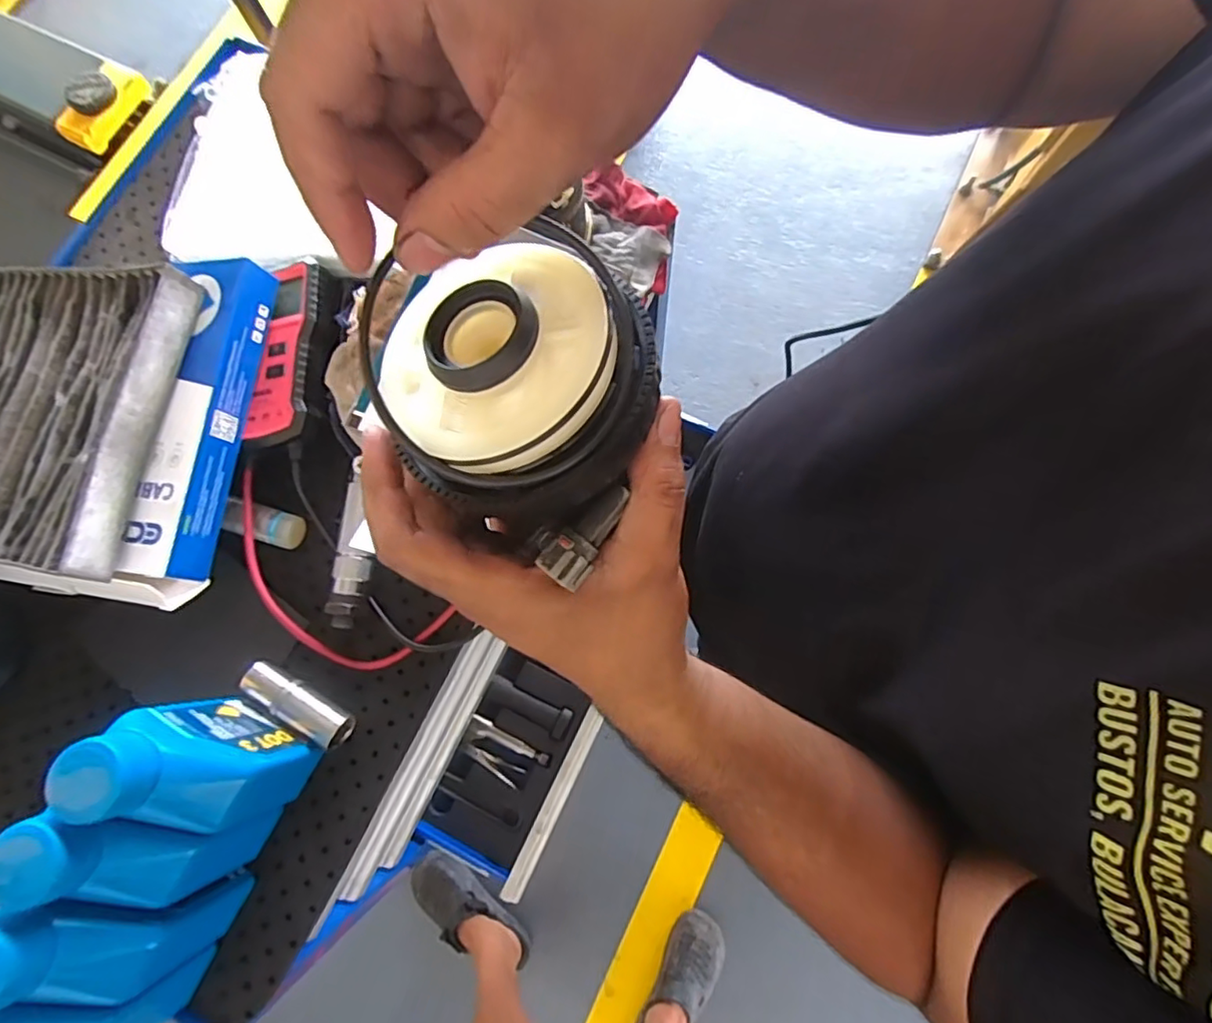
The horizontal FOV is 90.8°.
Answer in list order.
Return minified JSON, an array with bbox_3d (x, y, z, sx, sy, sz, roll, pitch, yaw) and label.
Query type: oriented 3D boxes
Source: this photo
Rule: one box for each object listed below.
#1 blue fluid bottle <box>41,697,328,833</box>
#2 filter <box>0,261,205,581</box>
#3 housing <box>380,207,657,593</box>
[{"bbox_3d":[-0.236,0.148,0.345,0.079,0.123,0.045,28,80,8],"label":"blue fluid bottle"},{"bbox_3d":[-0.393,-0.071,0.414,0.199,0.026,0.204,6,77,18],"label":"filter"},{"bbox_3d":[-0.029,-0.043,0.204,0.095,0.049,0.087,0,74,1],"label":"housing"}]

